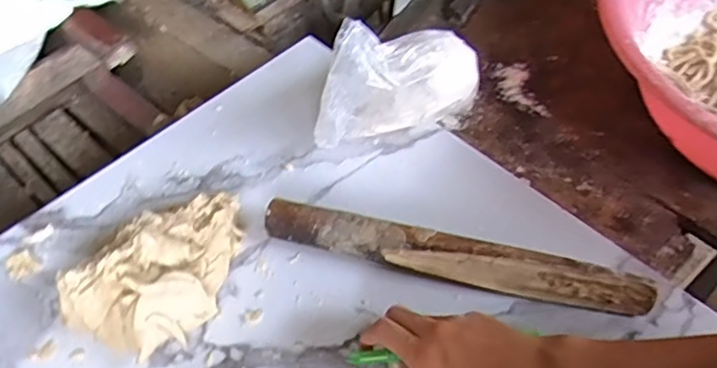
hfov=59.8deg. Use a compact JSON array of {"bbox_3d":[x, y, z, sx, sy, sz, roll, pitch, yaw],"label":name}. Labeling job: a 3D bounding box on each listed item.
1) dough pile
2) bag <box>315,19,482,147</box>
[{"bbox_3d":[-0.149,0.070,0.502,0.095,0.061,0.162,34,60,26],"label":"dough pile"},{"bbox_3d":[0.034,-0.098,0.577,0.166,0.124,0.059,-22,54,-14],"label":"bag"}]

